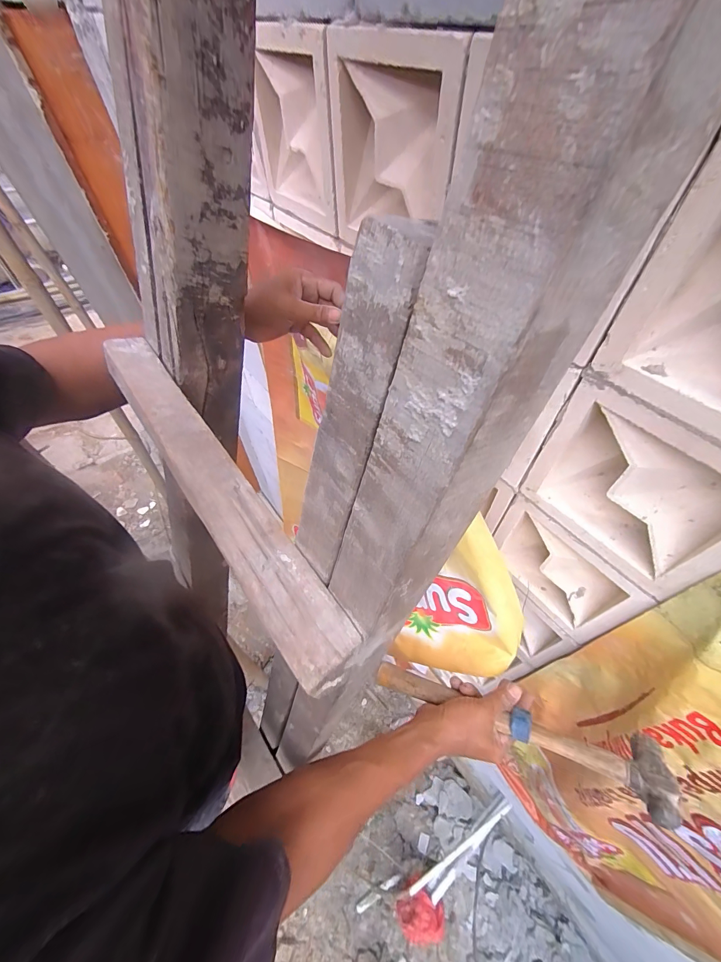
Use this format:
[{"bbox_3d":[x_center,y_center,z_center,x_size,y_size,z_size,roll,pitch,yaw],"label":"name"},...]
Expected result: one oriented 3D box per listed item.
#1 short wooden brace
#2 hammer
[{"bbox_3d":[-0.128,-0.012,0.287,0.048,0.022,0.366,-33,60,-21],"label":"short wooden brace"},{"bbox_3d":[0.175,0.293,0.445,0.327,0.045,0.074,8,53,26],"label":"hammer"}]

